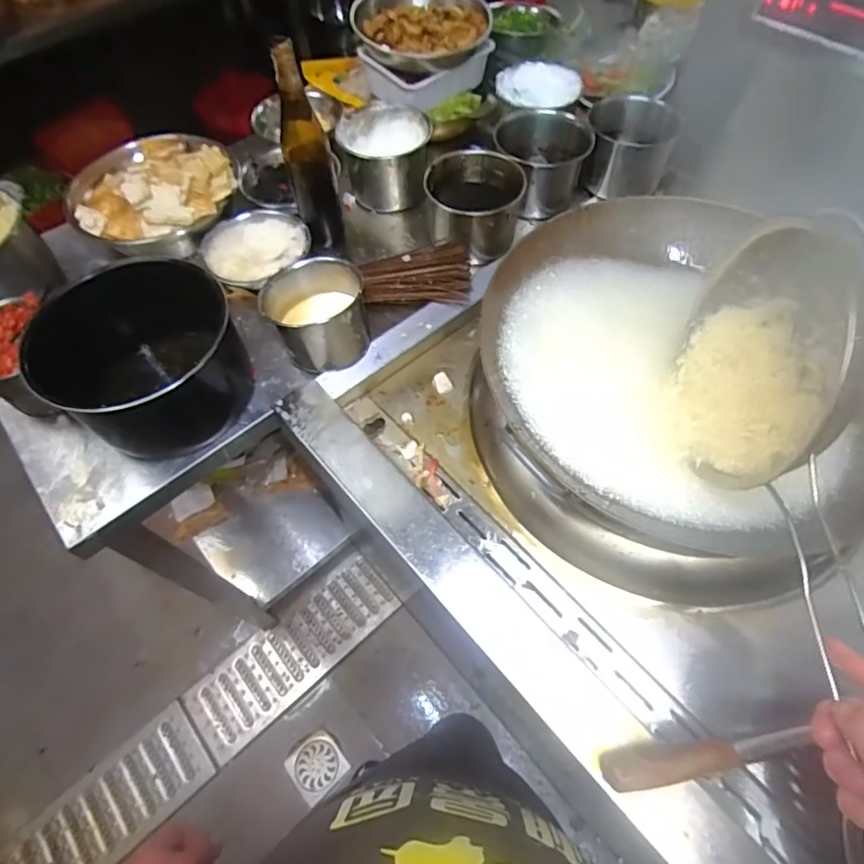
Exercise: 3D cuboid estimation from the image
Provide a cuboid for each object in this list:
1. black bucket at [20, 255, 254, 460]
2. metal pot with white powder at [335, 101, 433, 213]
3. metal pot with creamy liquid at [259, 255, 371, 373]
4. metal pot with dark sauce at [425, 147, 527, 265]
[{"bbox_3d":[-0.359,-0.086,0.676,0.203,0.169,0.215,29,65,17],"label":"black bucket"},{"bbox_3d":[-0.078,-0.473,0.890,0.145,0.111,0.139,-13,60,-6],"label":"metal pot with white powder"},{"bbox_3d":[-0.155,-0.164,0.717,0.123,0.104,0.122,-1,60,1],"label":"metal pot with creamy liquid"},{"bbox_3d":[0.070,-0.357,0.817,0.152,0.102,0.134,-3,60,0],"label":"metal pot with dark sauce"}]

